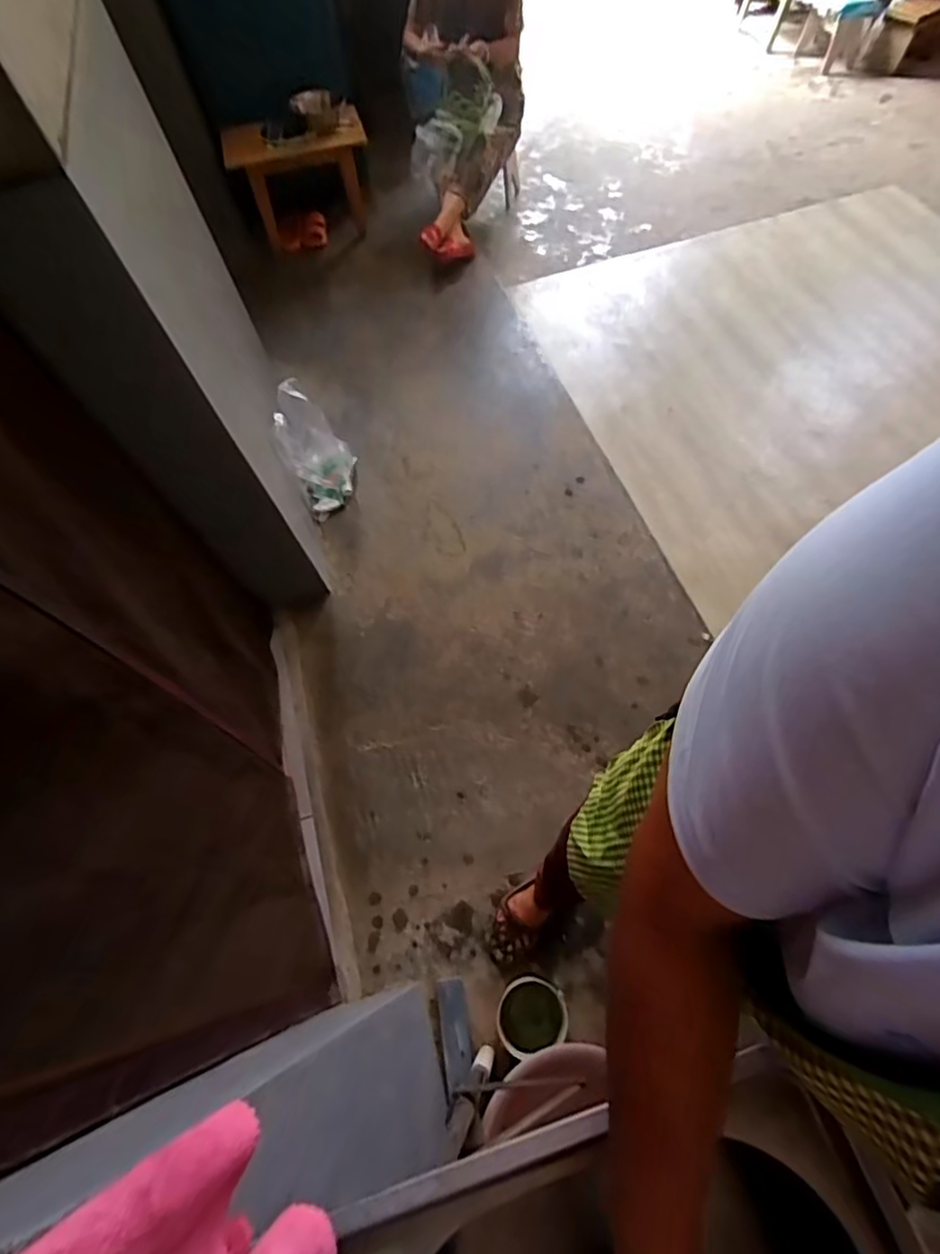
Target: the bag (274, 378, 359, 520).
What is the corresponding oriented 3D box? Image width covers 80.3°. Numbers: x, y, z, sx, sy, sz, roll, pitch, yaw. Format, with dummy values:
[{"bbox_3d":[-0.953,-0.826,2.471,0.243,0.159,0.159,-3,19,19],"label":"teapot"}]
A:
[{"bbox_3d":[-0.441,-0.512,1.611,0.159,0.319,0.227,-12,61,-1],"label":"bag"}]

